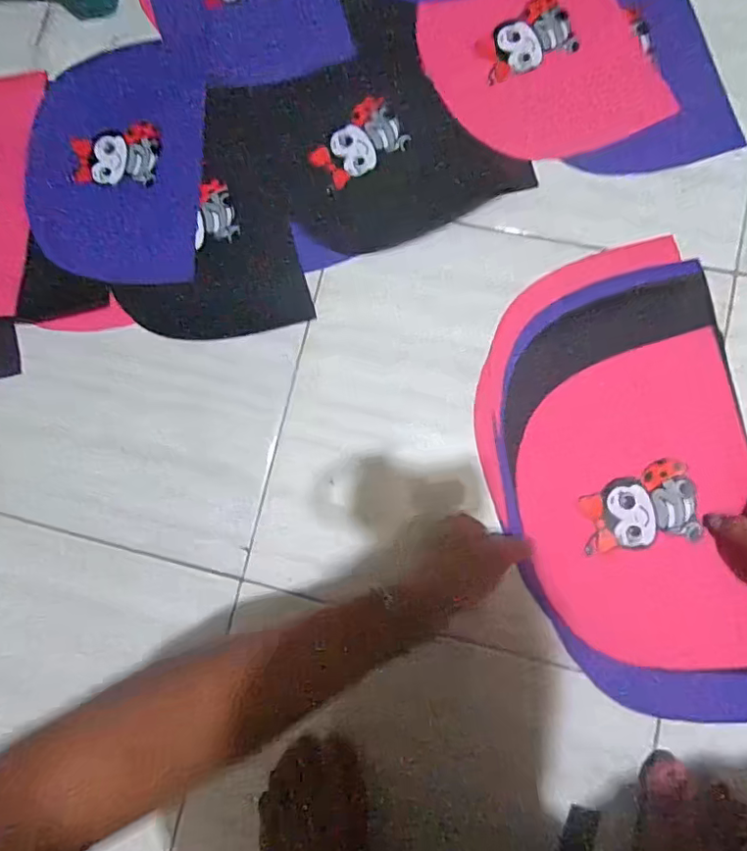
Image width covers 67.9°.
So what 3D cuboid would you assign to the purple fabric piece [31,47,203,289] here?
[{"bbox_3d":[-0.280,-0.287,0.606,0.183,0.020,0.275,2,81,-2],"label":"purple fabric piece"}]

